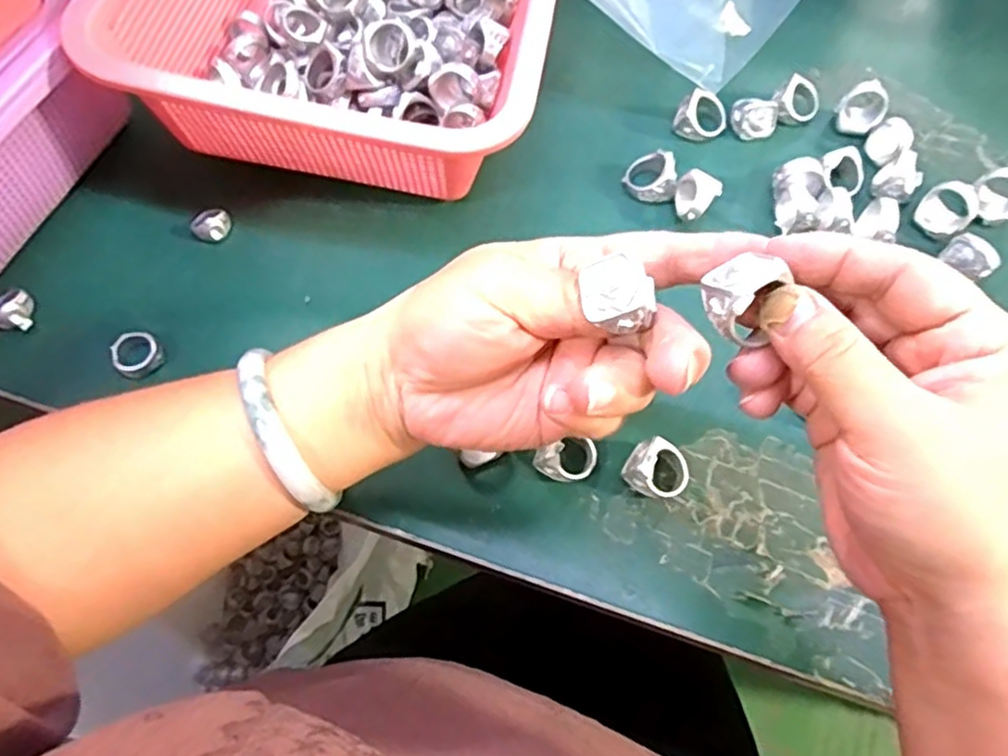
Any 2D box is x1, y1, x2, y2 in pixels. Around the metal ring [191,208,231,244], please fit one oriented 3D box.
[{"bbox_3d":[-0.160,-0.084,0.380,0.021,0.015,0.012,-26,67,-11],"label":"metal ring"}]

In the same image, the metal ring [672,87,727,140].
[{"bbox_3d":[0.116,-0.154,0.408,0.029,0.019,0.022,14,65,7],"label":"metal ring"}]

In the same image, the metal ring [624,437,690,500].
[{"bbox_3d":[0.070,0.042,0.316,0.028,0.021,0.025,34,69,16],"label":"metal ring"}]

